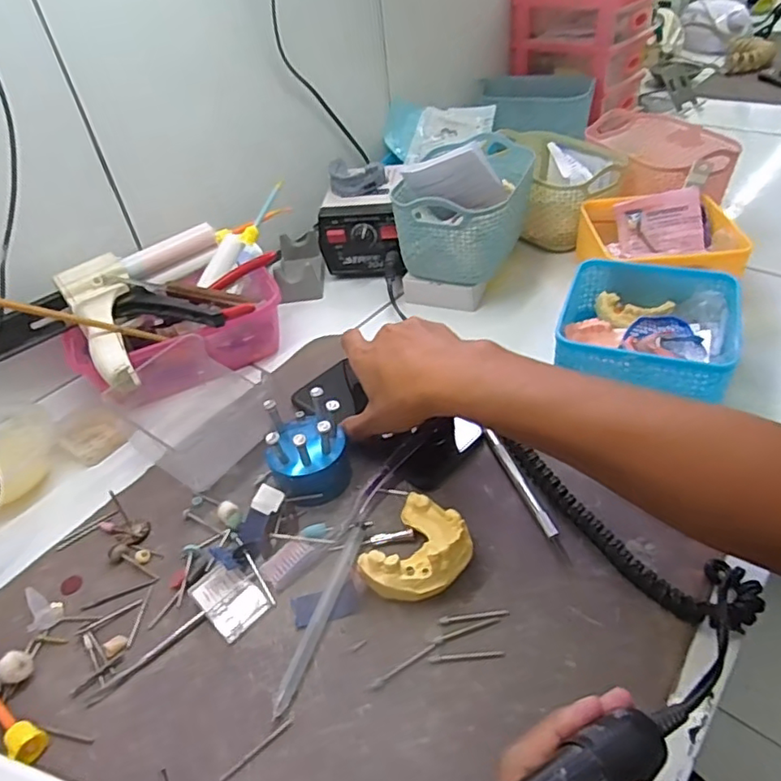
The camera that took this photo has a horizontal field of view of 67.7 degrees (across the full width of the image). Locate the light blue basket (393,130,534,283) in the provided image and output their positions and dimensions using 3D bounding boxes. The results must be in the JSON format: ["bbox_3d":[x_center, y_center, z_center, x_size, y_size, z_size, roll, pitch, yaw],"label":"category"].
[{"bbox_3d":[0.080,-0.201,0.621,0.109,0.094,0.187,13,46,22],"label":"light blue basket"}]

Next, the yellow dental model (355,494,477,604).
[{"bbox_3d":[0.021,0.101,0.372,0.058,0.037,0.070,18,48,27],"label":"yellow dental model"}]

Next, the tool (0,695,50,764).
[{"bbox_3d":[-0.228,0.182,0.338,0.094,0.015,0.016,22,49,30],"label":"tool"}]

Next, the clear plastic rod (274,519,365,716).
[{"bbox_3d":[-0.043,0.138,0.363,0.012,0.008,0.124,9,44,19],"label":"clear plastic rod"}]

